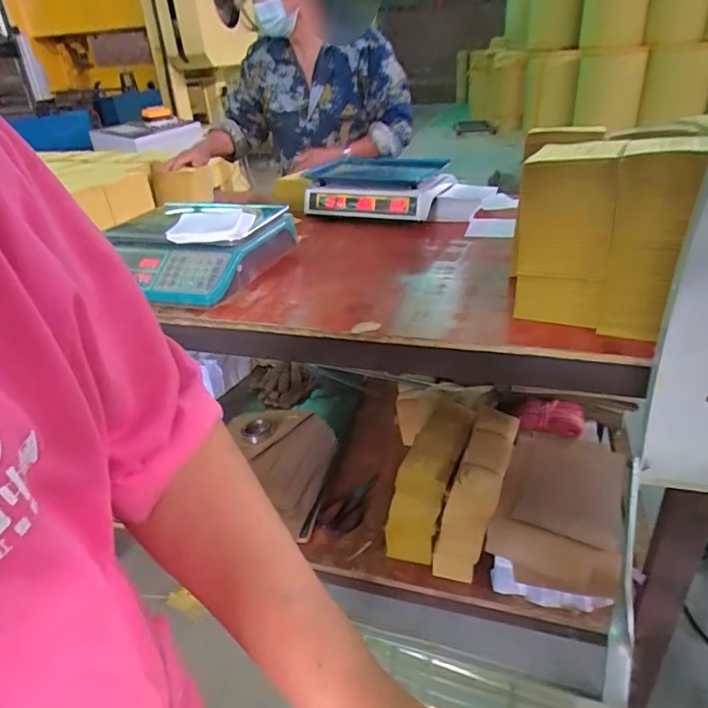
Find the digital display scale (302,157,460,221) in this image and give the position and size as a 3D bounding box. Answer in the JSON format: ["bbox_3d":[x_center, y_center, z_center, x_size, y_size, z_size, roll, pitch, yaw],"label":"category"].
[{"bbox_3d":[0.062,-0.416,1.302,0.314,0.087,0.280,12,34,25],"label":"digital display scale"}]

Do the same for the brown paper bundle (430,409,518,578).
[{"bbox_3d":[0.246,0.261,1.034,0.099,0.210,0.278,9,33,22],"label":"brown paper bundle"}]

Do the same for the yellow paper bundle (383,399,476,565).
[{"bbox_3d":[0.172,0.244,1.096,0.112,0.210,0.310,11,34,24],"label":"yellow paper bundle"}]

